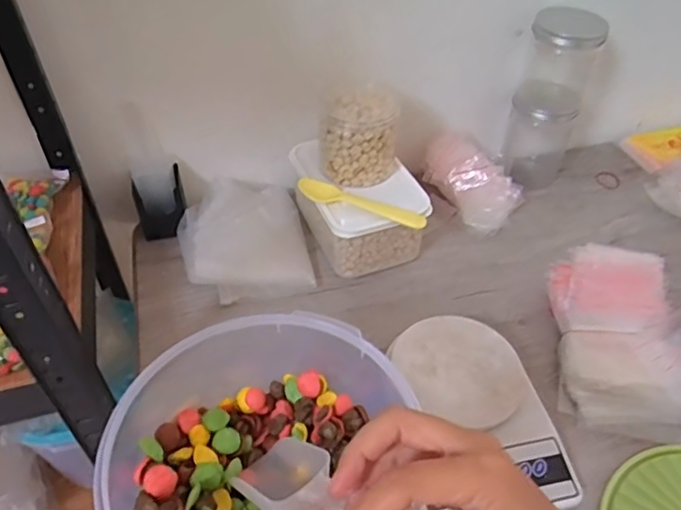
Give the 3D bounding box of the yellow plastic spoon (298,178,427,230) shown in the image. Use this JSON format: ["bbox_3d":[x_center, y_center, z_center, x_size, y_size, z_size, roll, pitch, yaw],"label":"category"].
[{"bbox_3d":[0.024,-0.061,0.664,0.158,0.011,0.025,18,48,15],"label":"yellow plastic spoon"}]

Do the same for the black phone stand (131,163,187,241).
[{"bbox_3d":[-0.235,-0.066,0.748,0.061,0.069,0.055,-12,48,-13],"label":"black phone stand"}]

